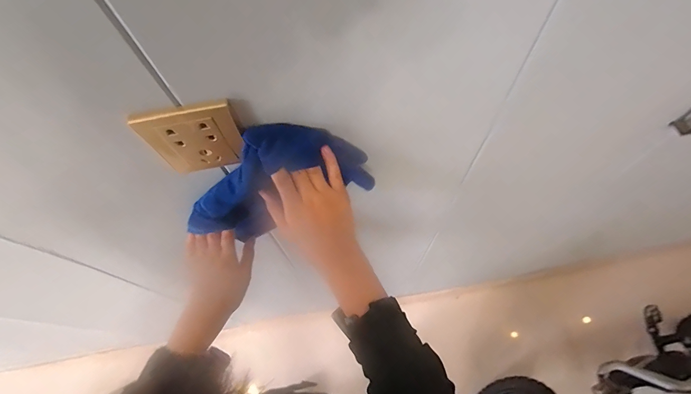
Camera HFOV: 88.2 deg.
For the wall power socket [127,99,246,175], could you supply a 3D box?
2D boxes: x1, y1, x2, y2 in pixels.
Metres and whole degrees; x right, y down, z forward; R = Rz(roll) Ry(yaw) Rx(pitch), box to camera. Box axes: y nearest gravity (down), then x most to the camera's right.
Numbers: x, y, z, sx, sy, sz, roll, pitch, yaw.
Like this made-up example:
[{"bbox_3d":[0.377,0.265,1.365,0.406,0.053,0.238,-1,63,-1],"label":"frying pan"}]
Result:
[{"bbox_3d":[-0.141,-0.053,0.339,0.085,0.085,0.010,-9,65,-1],"label":"wall power socket"}]

